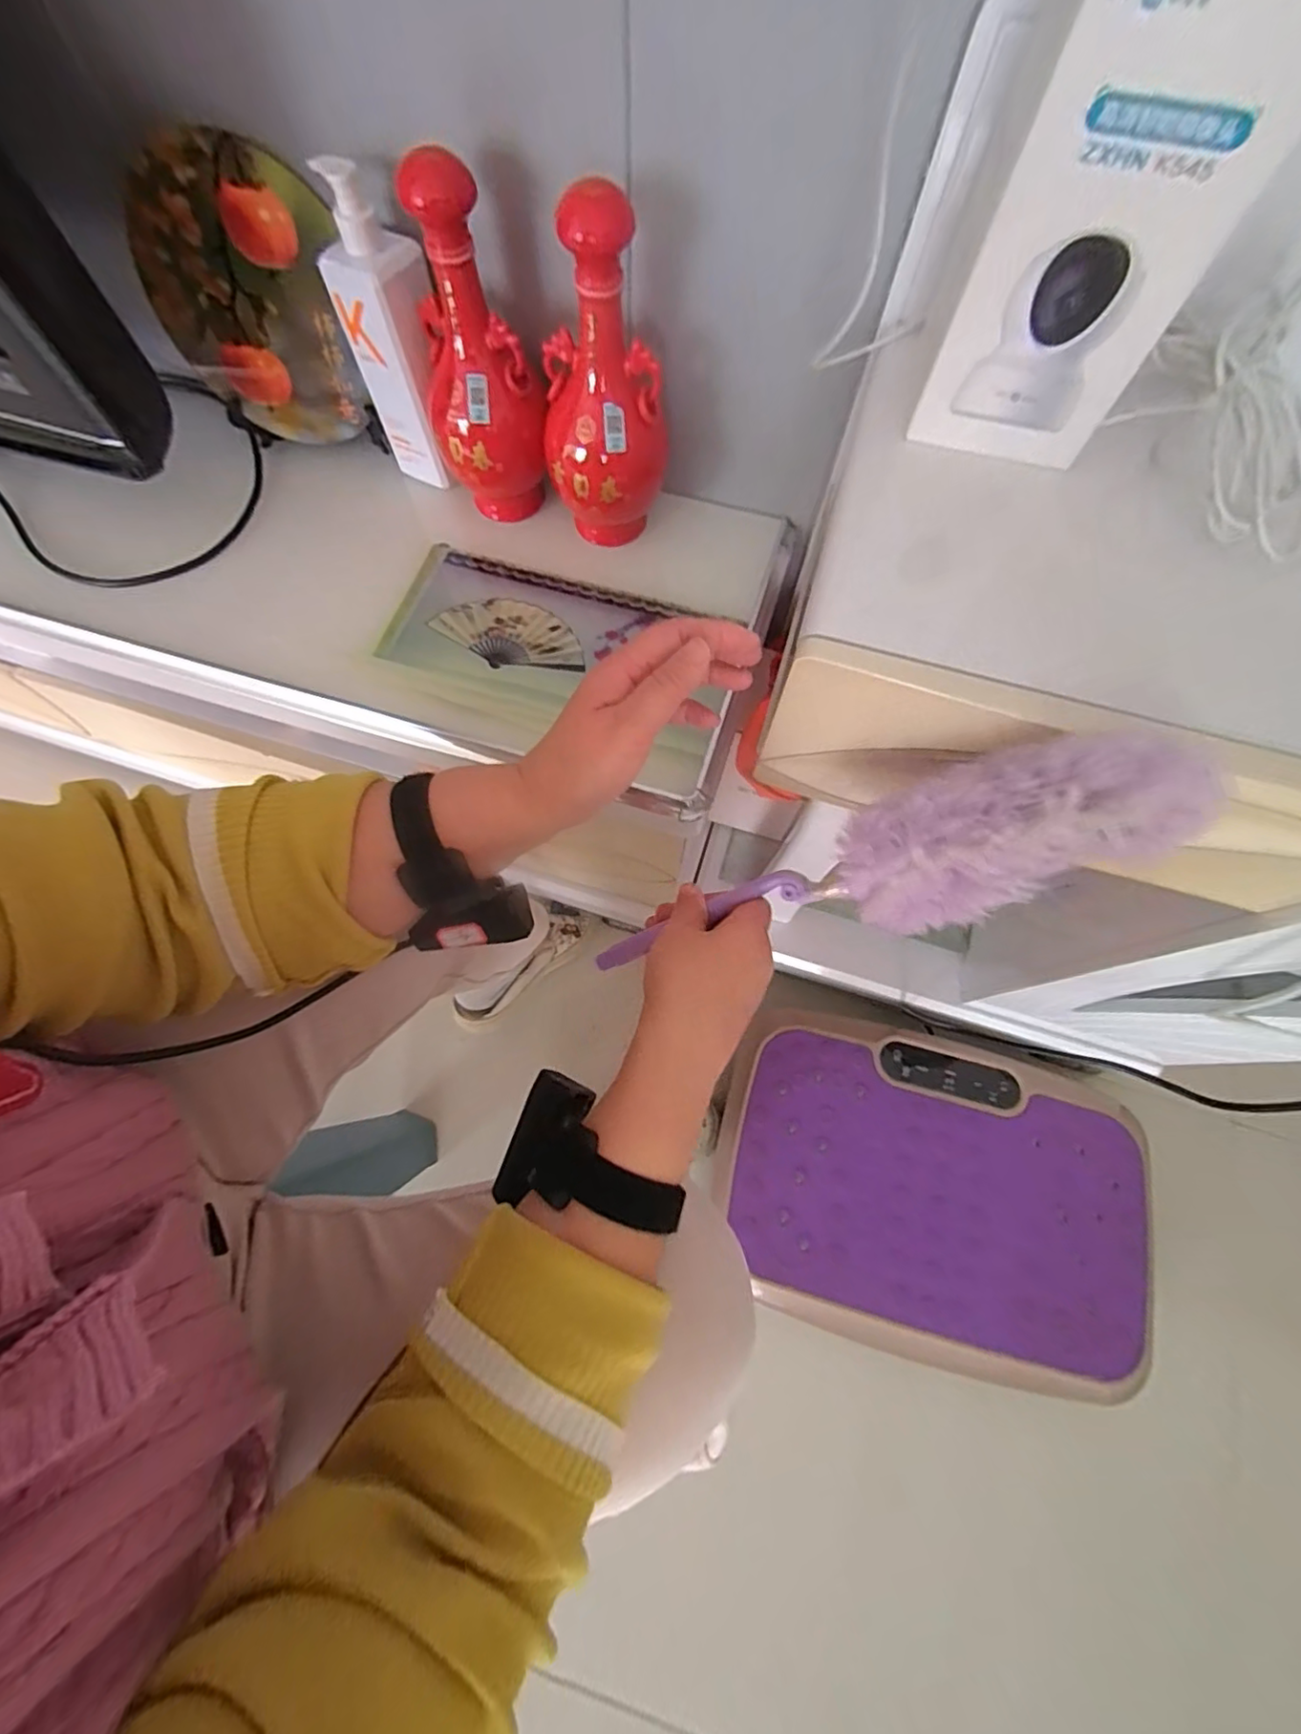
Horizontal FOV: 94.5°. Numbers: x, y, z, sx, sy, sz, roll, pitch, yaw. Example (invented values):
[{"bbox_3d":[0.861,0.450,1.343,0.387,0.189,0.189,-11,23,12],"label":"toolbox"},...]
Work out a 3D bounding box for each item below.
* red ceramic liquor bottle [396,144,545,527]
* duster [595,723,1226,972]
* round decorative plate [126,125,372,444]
[{"bbox_3d":[-0.135,-0.384,0.466,0.090,0.218,0.080,-16,72,-6],"label":"red ceramic liquor bottle"},{"bbox_3d":[0.103,0.007,0.341,0.331,0.039,0.072,-21,68,31],"label":"duster"},{"bbox_3d":[-0.331,-0.468,0.498,0.170,0.184,0.023,13,53,-9],"label":"round decorative plate"}]

